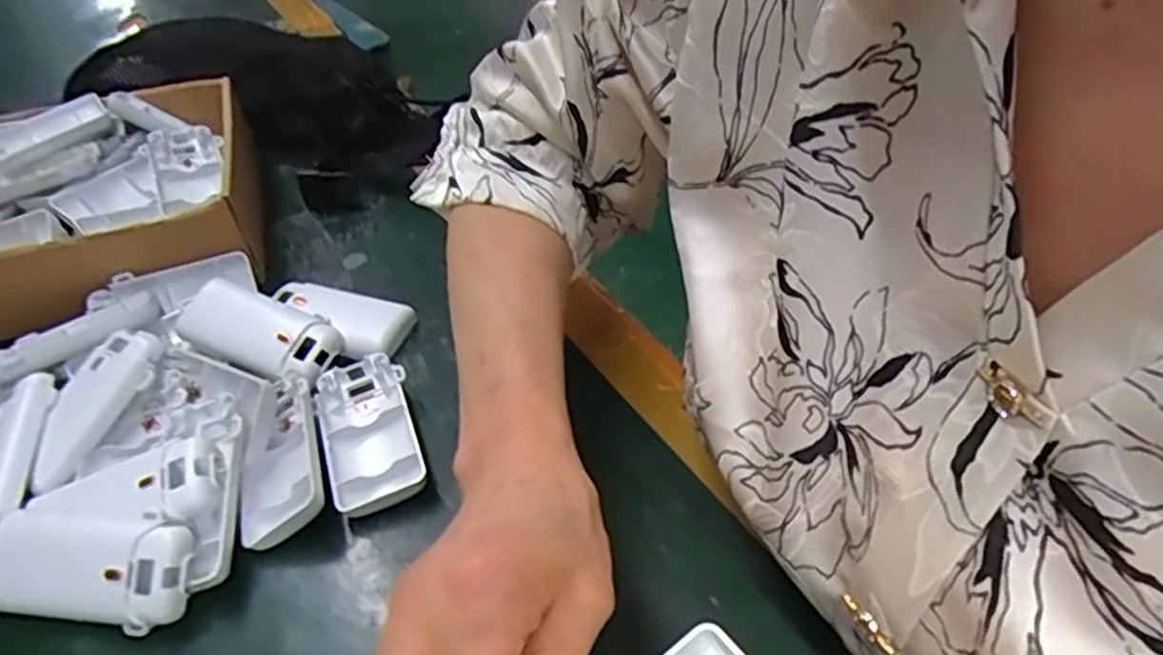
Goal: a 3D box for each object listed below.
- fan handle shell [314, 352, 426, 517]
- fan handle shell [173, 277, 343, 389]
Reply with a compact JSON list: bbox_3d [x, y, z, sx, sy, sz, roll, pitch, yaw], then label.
[{"bbox_3d":[-0.112,0.054,0.386,0.045,0.019,0.095,-16,45,-13],"label":"fan handle shell"},{"bbox_3d":[-0.185,0.005,0.430,0.105,0.026,0.048,19,48,22],"label":"fan handle shell"}]

